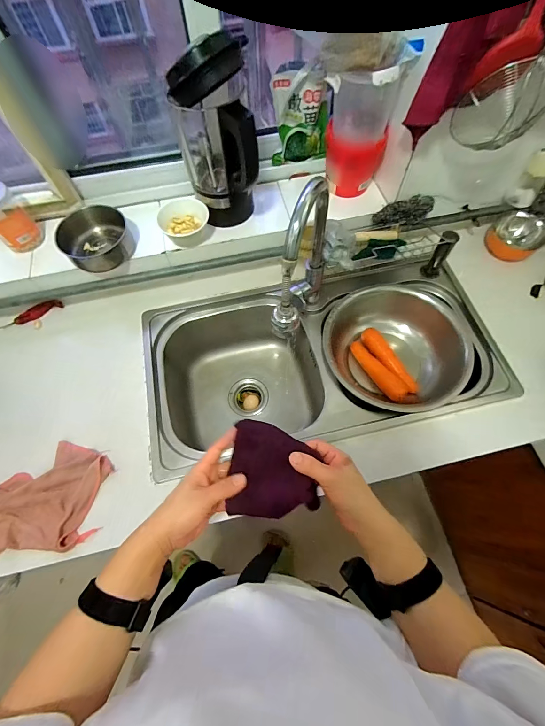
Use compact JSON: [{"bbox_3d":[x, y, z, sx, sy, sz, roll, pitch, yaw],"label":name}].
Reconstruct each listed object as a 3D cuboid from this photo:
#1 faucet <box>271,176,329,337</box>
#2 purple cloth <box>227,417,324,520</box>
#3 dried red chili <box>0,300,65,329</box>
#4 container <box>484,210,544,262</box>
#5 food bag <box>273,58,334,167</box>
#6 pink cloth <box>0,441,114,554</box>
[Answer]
[{"bbox_3d":[0.051,-0.158,0.597,0.058,0.325,0.210,20,67,10],"label":"faucet"},{"bbox_3d":[0.005,0.141,0.418,0.113,0.017,0.118,6,82,-5],"label":"purple cloth"},{"bbox_3d":[-0.571,-0.116,0.763,0.146,0.025,0.018,-26,67,-10],"label":"dried red chili"},{"bbox_3d":[0.592,-0.310,0.783,0.113,0.080,0.113,0,65,1],"label":"container"},{"bbox_3d":[0.063,-0.556,0.729,0.122,0.184,0.049,-1,65,1],"label":"food bag"},{"bbox_3d":[-0.464,0.260,0.582,0.317,0.024,0.176,-13,65,-5],"label":"pink cloth"}]

